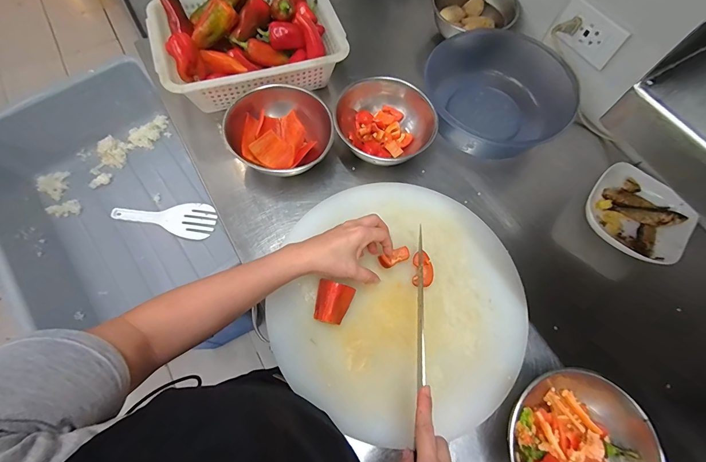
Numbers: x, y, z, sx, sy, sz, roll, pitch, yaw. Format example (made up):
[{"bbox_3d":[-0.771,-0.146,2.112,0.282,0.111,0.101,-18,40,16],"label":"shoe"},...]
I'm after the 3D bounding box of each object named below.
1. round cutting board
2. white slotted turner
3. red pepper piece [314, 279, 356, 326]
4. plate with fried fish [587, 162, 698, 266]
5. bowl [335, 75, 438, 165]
[{"bbox_3d":[0.071,0.095,0.475,0.348,0.031,0.357,1,68,-2],"label":"round cutting board"},{"bbox_3d":[-0.459,-0.039,0.799,0.244,0.013,0.090,10,68,2],"label":"white slotted turner"},{"bbox_3d":[-0.028,0.098,0.444,0.048,0.043,0.053,16,68,4],"label":"red pepper piece"},{"bbox_3d":[0.457,-0.024,0.532,0.142,0.043,0.138,37,71,12],"label":"plate with fried fish"},{"bbox_3d":[0.054,-0.183,0.559,0.132,0.085,0.157,-27,71,-12],"label":"bowl"}]

